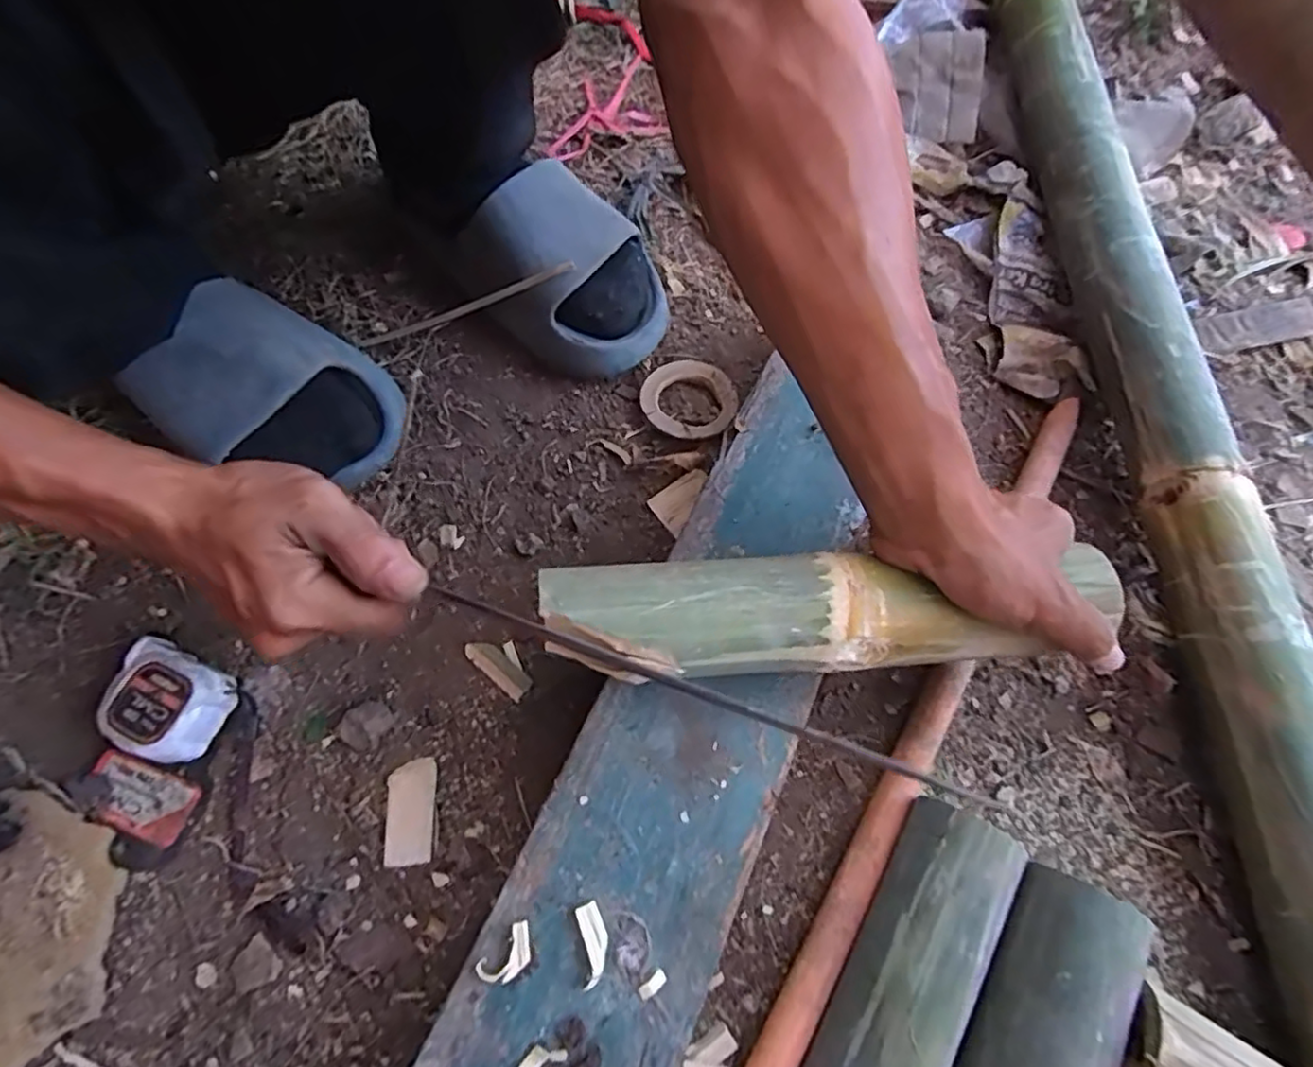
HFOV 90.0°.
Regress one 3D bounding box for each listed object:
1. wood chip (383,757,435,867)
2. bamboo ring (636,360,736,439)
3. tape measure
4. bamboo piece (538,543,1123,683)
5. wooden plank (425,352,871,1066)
[{"bbox_3d":[-0.146,0.165,0.389,0.027,0.005,0.056,-7,68,-5],"label":"wood chip"},{"bbox_3d":[0.023,-0.098,0.487,0.070,0.014,0.064,1,67,-2],"label":"bamboo ring"},{"bbox_3d":[-0.293,0.101,0.394,0.061,0.037,0.056,26,69,8],"label":"tape measure"},{"bbox_3d":[0.091,0.045,0.348,0.293,0.055,0.055,0,67,-6],"label":"bamboo piece"},{"bbox_3d":[-0.009,0.163,0.333,0.104,0.017,0.569,24,68,8],"label":"wooden plank"}]

